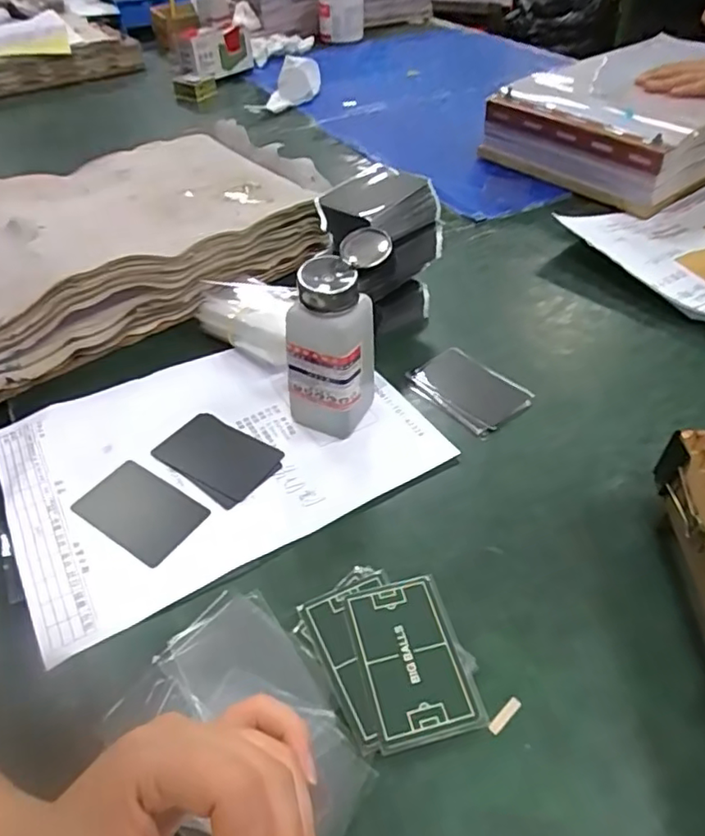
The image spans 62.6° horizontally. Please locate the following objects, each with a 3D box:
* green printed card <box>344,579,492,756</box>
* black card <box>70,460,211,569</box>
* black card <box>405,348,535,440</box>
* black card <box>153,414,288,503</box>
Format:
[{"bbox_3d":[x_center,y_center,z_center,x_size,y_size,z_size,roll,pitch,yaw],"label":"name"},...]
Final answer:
[{"bbox_3d":[0.033,0.133,0.323,0.057,0.005,0.087,-11,46,-9],"label":"green printed card"},{"bbox_3d":[-0.148,0.064,0.403,0.085,0.004,0.055,26,50,24],"label":"black card"},{"bbox_3d":[0.095,-0.027,0.485,0.062,0.009,0.093,-31,52,-28],"label":"black card"},{"bbox_3d":[-0.102,0.027,0.439,0.089,0.004,0.054,23,49,22],"label":"black card"}]

